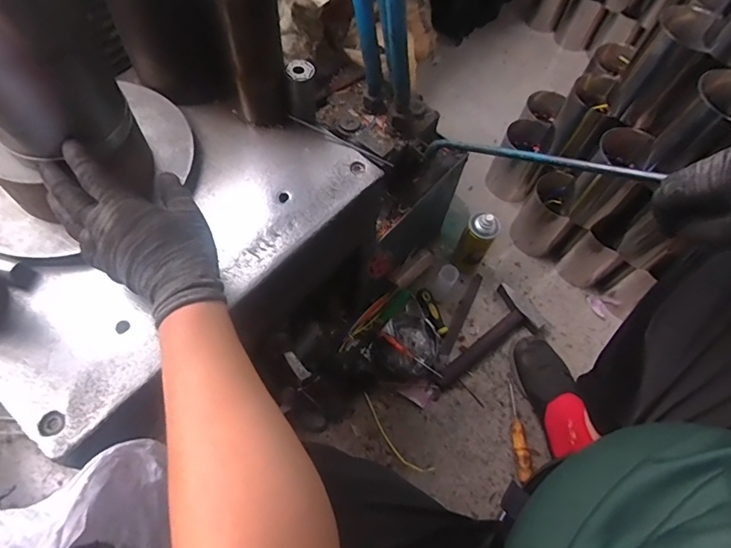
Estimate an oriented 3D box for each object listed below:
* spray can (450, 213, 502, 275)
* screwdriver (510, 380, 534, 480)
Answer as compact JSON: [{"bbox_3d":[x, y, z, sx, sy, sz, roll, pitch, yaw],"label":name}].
[{"bbox_3d":[0.235,-0.064,0.963,0.067,0.182,0.054,24,62,9],"label":"spray can"},{"bbox_3d":[0.295,0.295,0.858,0.026,0.029,0.189,4,61,-2],"label":"screwdriver"}]

